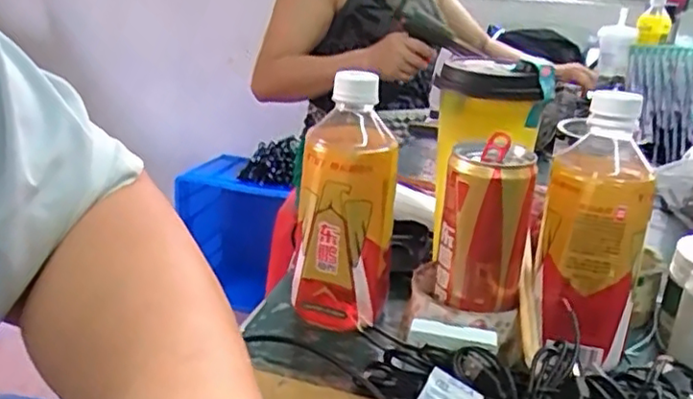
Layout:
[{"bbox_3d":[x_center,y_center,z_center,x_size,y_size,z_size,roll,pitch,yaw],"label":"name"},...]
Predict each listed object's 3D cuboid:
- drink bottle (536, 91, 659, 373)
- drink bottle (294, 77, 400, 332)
[{"bbox_3d":[0.162,0.019,0.431,0.066,0.162,0.067,12,21,20],"label":"drink bottle"},{"bbox_3d":[0.000,0.003,0.477,0.069,0.177,0.066,5,20,1],"label":"drink bottle"}]

